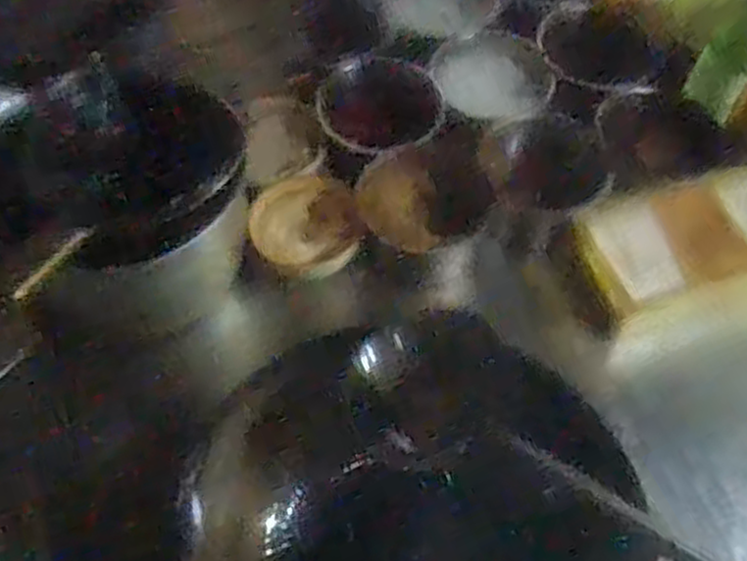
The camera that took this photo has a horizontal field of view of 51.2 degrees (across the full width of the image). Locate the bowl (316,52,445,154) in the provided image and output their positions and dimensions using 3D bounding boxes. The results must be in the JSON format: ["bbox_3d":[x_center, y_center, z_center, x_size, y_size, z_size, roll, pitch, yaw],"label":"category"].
[{"bbox_3d":[0.009,-0.180,0.785,0.126,0.041,0.100,-3,59,-4],"label":"bowl"}]

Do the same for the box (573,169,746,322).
[{"bbox_3d":[0.344,-0.043,0.741,0.304,0.053,0.116,-14,61,-10],"label":"box"}]

